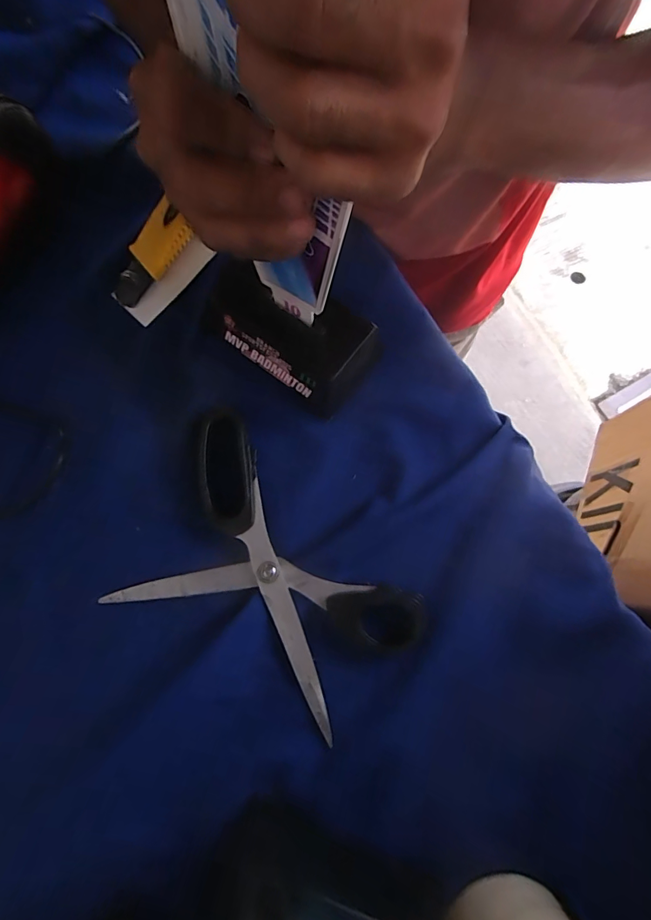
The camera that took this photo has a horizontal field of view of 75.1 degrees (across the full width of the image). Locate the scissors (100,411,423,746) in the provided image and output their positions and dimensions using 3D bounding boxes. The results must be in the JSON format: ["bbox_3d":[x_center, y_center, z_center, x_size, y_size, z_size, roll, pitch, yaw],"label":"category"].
[{"bbox_3d":[-0.046,0.079,0.273,0.194,0.010,0.133,42,81,8],"label":"scissors"}]

